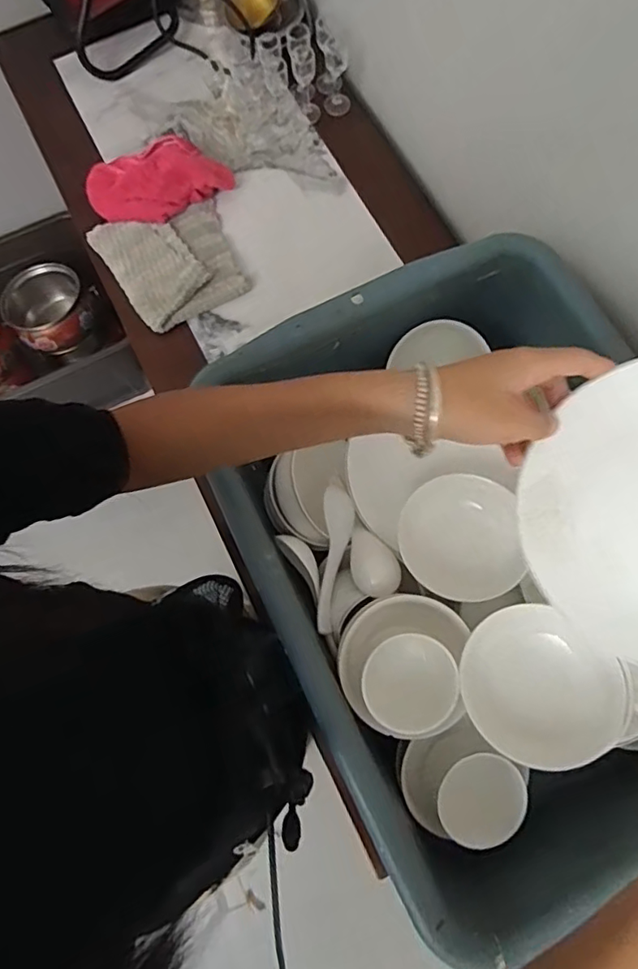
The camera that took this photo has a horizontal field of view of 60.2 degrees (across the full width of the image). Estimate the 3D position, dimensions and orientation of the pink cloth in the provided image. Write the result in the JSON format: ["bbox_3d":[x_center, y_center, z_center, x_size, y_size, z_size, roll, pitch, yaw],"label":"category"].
[{"bbox_3d":[-0.206,-0.386,0.697,0.173,0.041,0.112,-28,76,-6],"label":"pink cloth"}]

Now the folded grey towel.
[{"bbox_3d":[-0.181,-0.272,0.675,0.147,0.032,0.154,-26,76,-5],"label":"folded grey towel"}]

